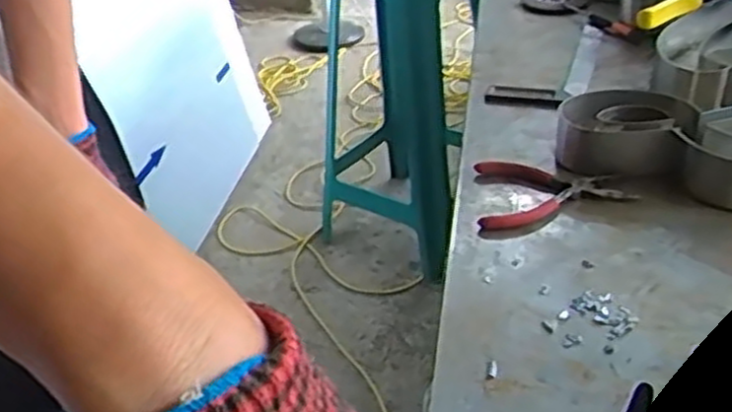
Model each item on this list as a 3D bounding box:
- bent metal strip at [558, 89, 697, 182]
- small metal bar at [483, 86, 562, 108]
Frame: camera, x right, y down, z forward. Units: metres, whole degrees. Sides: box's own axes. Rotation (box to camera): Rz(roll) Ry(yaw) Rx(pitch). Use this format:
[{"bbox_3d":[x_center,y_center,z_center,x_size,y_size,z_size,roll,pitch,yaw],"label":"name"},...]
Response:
[{"bbox_3d":[0.265,-0.074,0.798,0.134,0.051,0.105,4,36,16],"label":"bent metal strip"},{"bbox_3d":[0.185,-0.127,0.930,0.090,0.013,0.035,8,37,22],"label":"small metal bar"}]

